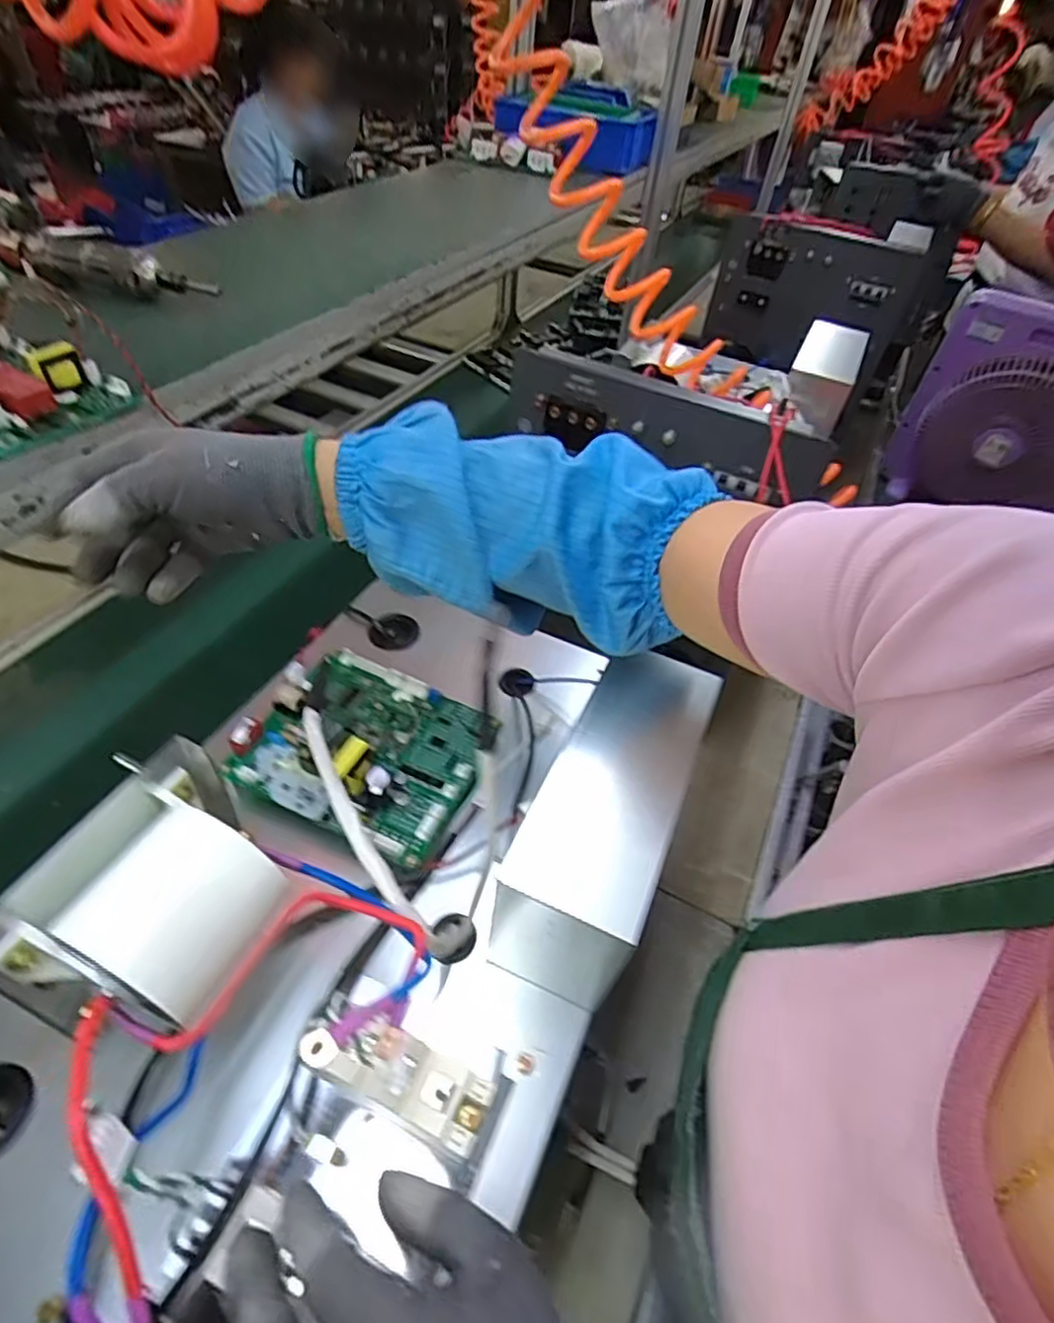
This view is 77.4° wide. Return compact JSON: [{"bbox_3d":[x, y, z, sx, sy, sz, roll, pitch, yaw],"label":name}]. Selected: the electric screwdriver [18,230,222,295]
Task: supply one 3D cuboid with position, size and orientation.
[{"bbox_3d":[-0.421,-0.413,0.689,0.215,0.044,0.043,12,47,8],"label":"electric screwdriver"}]

